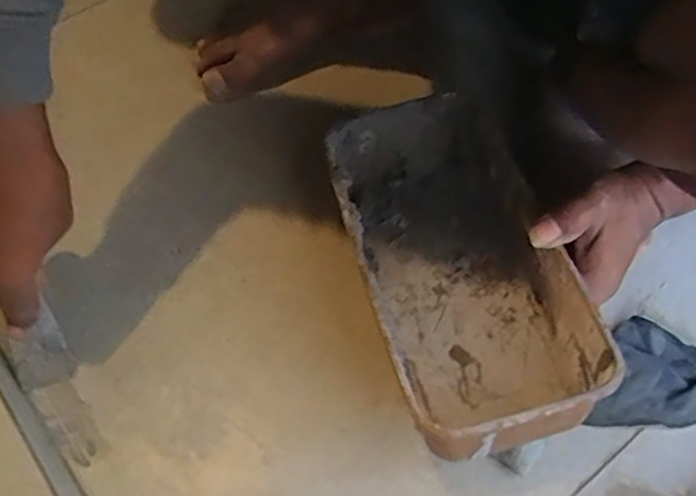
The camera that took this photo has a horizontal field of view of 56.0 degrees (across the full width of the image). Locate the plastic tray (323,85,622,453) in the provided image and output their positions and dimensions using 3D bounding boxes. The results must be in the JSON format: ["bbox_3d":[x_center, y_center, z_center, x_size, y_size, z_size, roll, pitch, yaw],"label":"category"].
[{"bbox_3d":[0.072,0.006,0.444,0.123,0.080,0.257,-14,54,-11],"label":"plastic tray"}]

